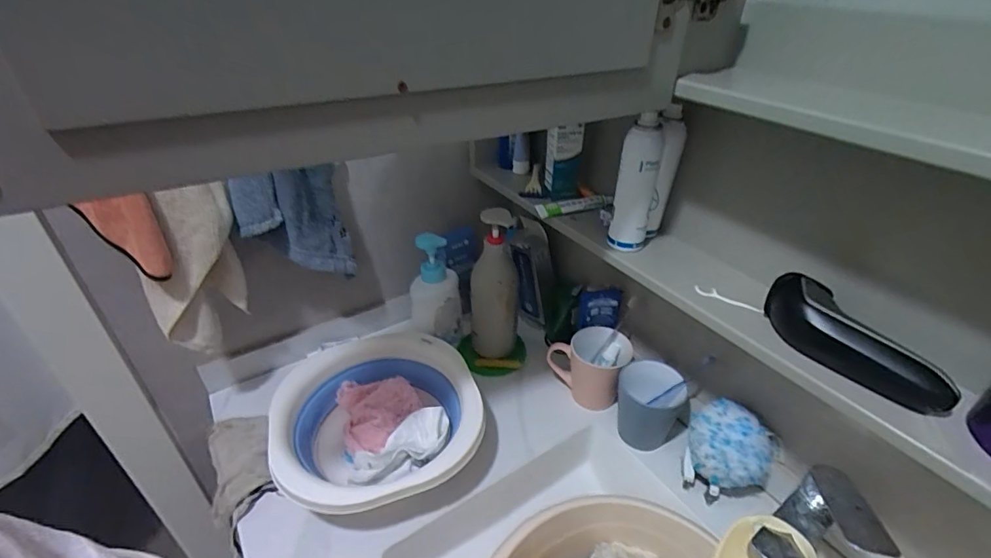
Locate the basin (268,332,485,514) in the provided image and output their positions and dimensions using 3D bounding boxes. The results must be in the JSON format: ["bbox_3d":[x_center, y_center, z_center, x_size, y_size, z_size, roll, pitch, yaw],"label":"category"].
[{"bbox_3d":[-0.156,0.199,0.654,0.253,0.102,0.269,0,35,0],"label":"basin"}]

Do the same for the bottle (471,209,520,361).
[{"bbox_3d":[-0.003,0.012,0.762,0.073,0.260,0.059,-3,35,-4],"label":"bottle"}]

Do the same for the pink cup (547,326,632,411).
[{"bbox_3d":[0.146,0.137,0.746,0.118,0.102,0.077,18,39,24],"label":"pink cup"}]

